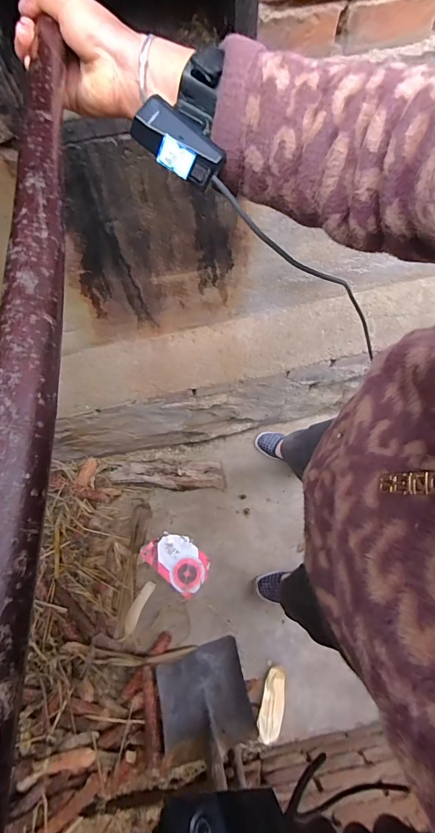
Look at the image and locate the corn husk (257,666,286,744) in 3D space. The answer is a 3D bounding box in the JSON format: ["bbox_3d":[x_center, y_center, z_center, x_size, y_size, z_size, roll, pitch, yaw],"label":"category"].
[{"bbox_3d":[0.152,0.780,1.058,0.071,0.015,0.168,26,54,-9],"label":"corn husk"}]

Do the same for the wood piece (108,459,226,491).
[{"bbox_3d":[-0.158,0.186,1.251,0.349,0.073,0.092,1,74,-1],"label":"wood piece"}]

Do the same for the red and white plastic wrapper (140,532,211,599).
[{"bbox_3d":[-0.120,0.439,1.189,0.199,0.035,0.133,40,77,9],"label":"red and white plastic wrapper"}]

